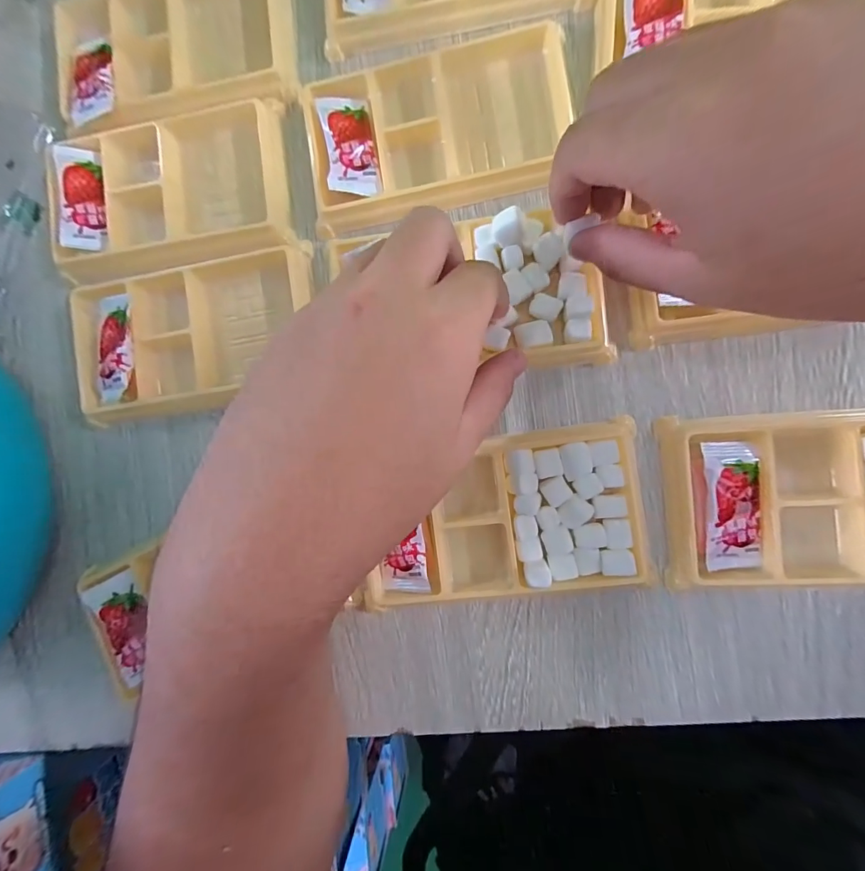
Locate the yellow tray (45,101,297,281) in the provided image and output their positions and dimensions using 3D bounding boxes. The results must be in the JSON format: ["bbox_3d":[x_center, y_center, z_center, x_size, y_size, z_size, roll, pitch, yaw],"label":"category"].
[{"bbox_3d":[-0.143,-0.132,0.227,0.132,0.015,0.078,-9,88,7],"label":"yellow tray"}]

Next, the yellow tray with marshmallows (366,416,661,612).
[{"bbox_3d":[0.033,0.039,0.201,0.131,0.014,0.075,-8,88,7],"label":"yellow tray with marshmallows"}]

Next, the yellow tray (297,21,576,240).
[{"bbox_3d":[0.003,-0.154,0.211,0.134,0.017,0.075,-12,87,7],"label":"yellow tray"}]

